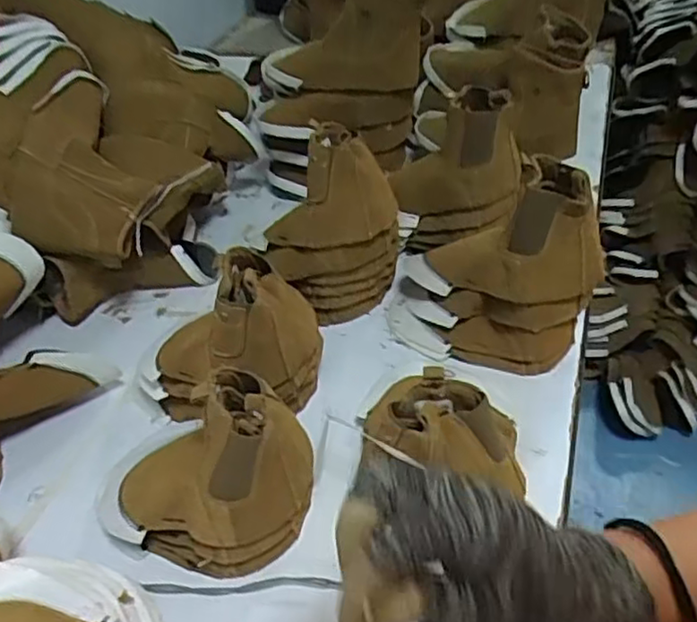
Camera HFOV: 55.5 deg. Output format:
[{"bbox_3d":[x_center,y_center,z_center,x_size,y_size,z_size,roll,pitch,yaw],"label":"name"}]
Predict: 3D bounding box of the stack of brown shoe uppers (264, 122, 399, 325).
[{"bbox_3d":[-0.026,-0.116,0.926,0.182,0.246,0.127,-7,41,1],"label":"stack of brown shoe uppers"}]

